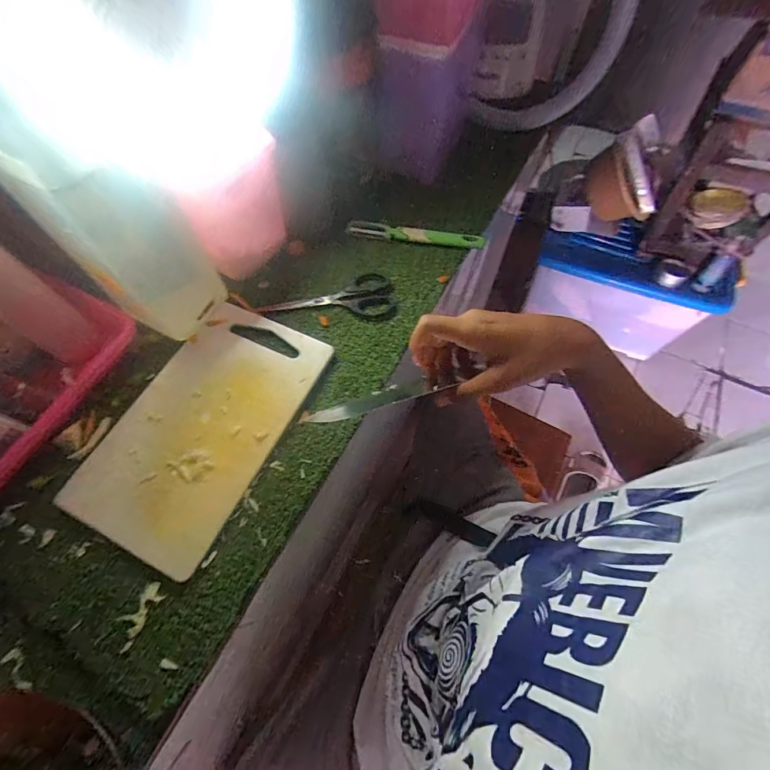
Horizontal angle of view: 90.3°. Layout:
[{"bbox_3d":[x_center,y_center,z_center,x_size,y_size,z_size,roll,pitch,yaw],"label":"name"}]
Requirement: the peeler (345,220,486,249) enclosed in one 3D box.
[{"bbox_3d":[0.039,-0.188,0.487,0.171,0.013,0.022,9,64,4],"label":"peeler"}]

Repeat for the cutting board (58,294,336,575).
[{"bbox_3d":[-0.174,0.031,0.371,0.149,0.008,0.244,25,66,11],"label":"cutting board"}]

